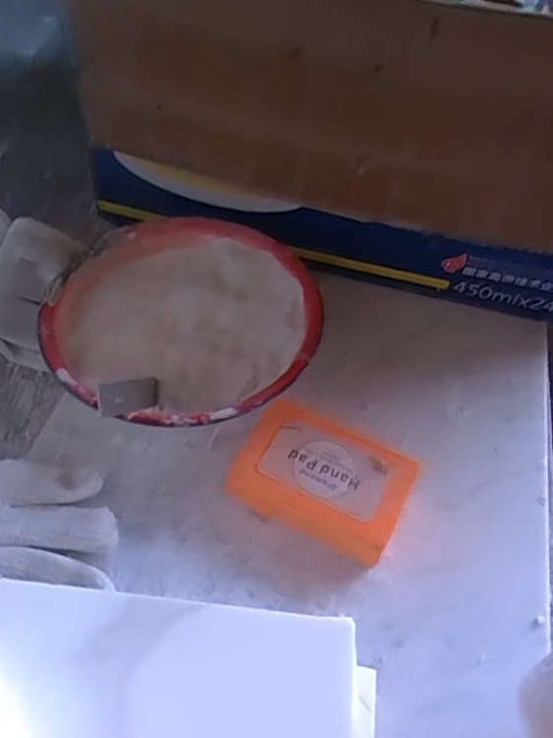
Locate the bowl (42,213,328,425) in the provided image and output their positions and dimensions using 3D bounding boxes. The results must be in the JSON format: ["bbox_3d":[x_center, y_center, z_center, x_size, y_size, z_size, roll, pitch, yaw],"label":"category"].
[{"bbox_3d":[-0.058,-0.023,0.381,0.157,0.052,0.164,2,55,-3],"label":"bowl"}]

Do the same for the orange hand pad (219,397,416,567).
[{"bbox_3d":[0.026,0.064,0.332,0.091,0.033,0.063,23,54,14],"label":"orange hand pad"}]

